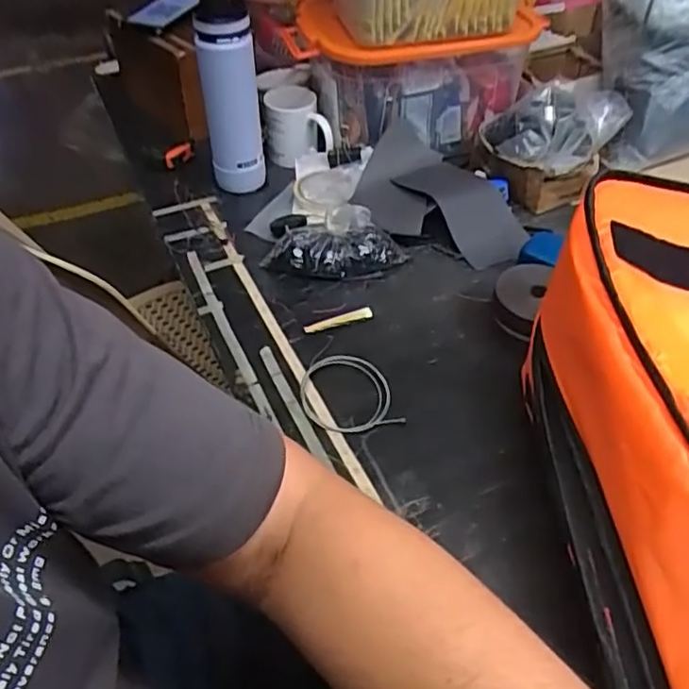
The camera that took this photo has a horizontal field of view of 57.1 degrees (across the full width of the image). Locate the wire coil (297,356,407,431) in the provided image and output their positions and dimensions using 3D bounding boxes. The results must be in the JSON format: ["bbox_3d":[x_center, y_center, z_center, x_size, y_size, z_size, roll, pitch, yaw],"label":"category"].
[{"bbox_3d":[0.004,0.052,0.664,0.098,0.021,0.091,-1,46,2],"label":"wire coil"}]

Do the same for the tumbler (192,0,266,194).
[{"bbox_3d":[-0.157,-0.338,0.864,0.078,0.255,0.072,-8,46,-5],"label":"tumbler"}]

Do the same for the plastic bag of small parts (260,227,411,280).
[{"bbox_3d":[-0.014,-0.117,0.810,0.181,0.048,0.067,3,46,5],"label":"plastic bag of small parts"}]

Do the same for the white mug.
[{"bbox_3d":[-0.073,-0.332,0.970,0.096,0.075,0.094,-8,46,-5],"label":"white mug"}]

